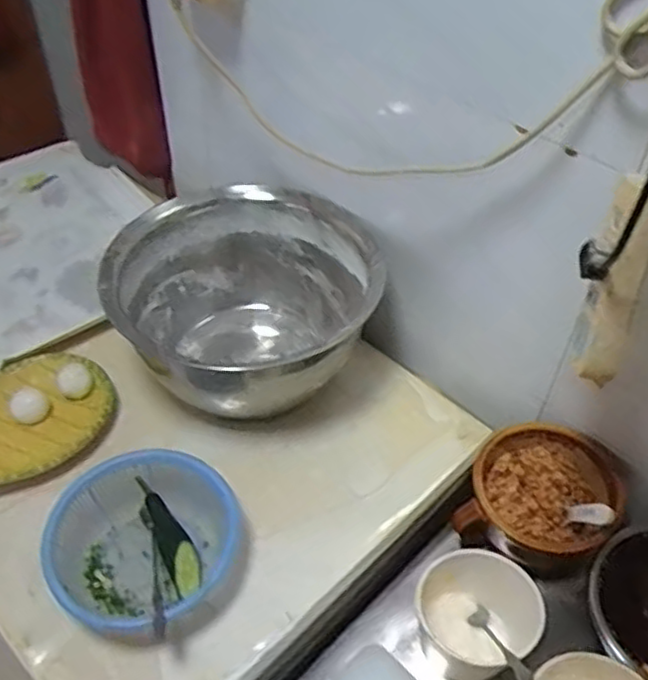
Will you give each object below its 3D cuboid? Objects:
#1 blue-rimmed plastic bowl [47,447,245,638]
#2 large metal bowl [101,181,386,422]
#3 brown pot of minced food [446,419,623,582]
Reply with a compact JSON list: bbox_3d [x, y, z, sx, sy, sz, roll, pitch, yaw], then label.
[{"bbox_3d":[-0.176,0.200,0.688,0.173,0.072,0.181,0,46,0],"label":"blue-rimmed plastic bowl"},{"bbox_3d":[-0.086,-0.036,0.854,0.298,0.190,0.277,0,46,0],"label":"large metal bowl"},{"bbox_3d":[0.234,0.176,0.765,0.144,0.124,0.133,0,46,0],"label":"brown pot of minced food"}]

